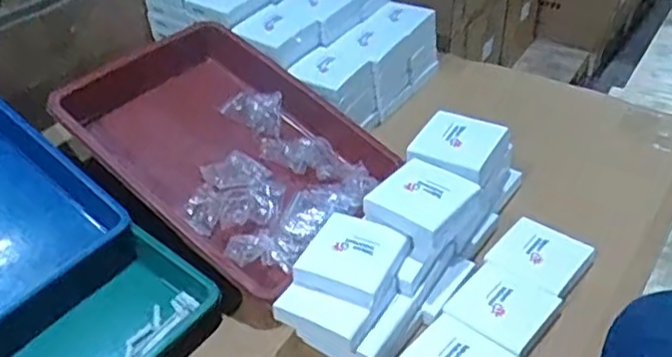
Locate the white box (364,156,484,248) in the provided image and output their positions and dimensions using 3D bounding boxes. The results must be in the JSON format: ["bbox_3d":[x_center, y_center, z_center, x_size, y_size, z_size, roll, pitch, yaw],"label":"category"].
[{"bbox_3d":[0.088,0.021,0.650,0.086,0.029,0.088,26,46,32],"label":"white box"}]

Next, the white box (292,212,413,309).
[{"bbox_3d":[0.017,0.076,0.618,0.084,0.023,0.085,16,41,22],"label":"white box"}]

